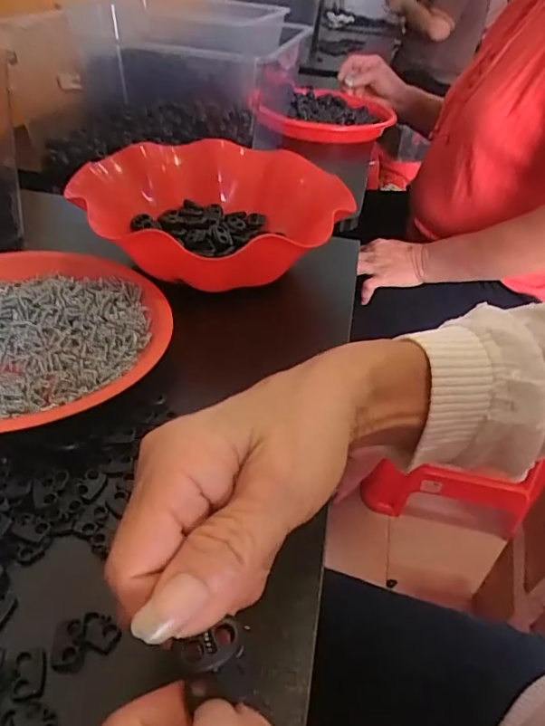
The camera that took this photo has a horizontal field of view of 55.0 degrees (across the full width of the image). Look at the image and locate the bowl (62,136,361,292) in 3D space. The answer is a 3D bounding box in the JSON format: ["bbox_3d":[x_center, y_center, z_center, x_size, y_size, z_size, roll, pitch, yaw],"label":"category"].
[{"bbox_3d":[-0.051,-0.133,0.453,0.225,0.055,0.212,4,38,-3],"label":"bowl"}]

